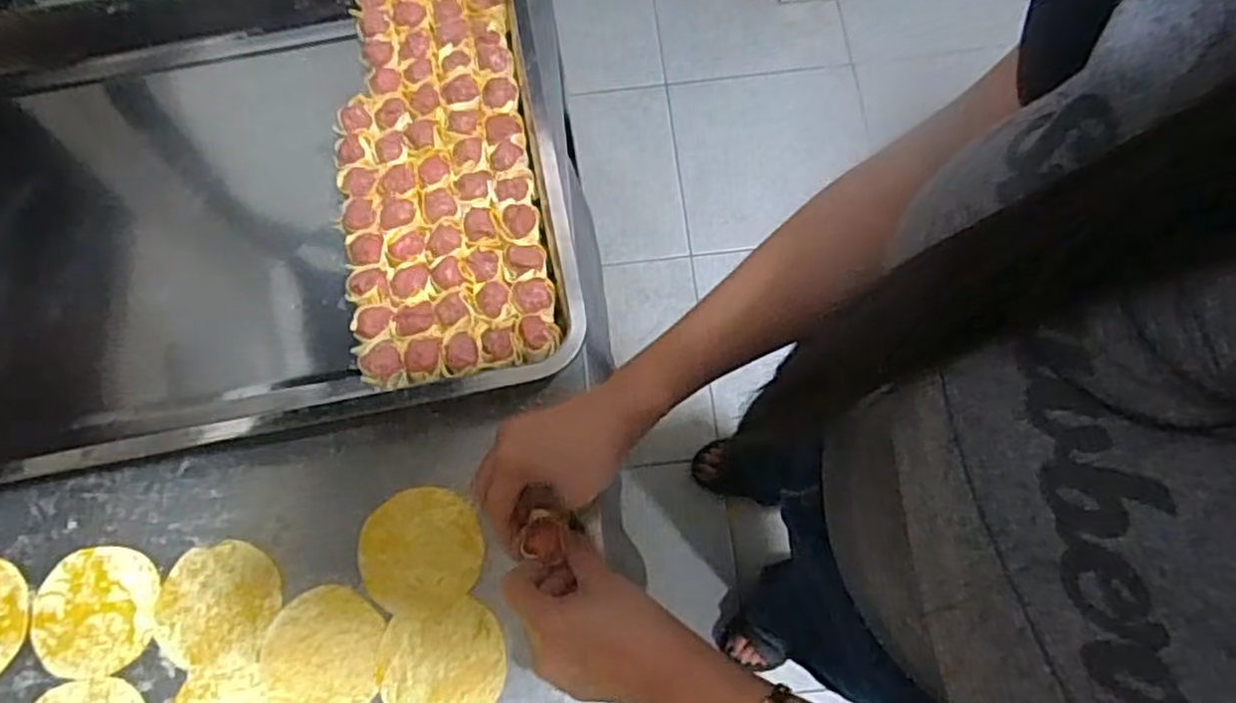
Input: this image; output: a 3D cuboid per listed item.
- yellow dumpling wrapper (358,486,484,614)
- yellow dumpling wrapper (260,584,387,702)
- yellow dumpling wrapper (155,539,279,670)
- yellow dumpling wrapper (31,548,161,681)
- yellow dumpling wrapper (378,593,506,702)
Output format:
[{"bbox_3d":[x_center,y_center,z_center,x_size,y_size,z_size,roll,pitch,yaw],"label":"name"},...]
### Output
[{"bbox_3d":[-0.134,0.134,0.506,0.082,0.004,0.079,-5,71,0],"label":"yellow dumpling wrapper"},{"bbox_3d":[-0.195,0.198,0.487,0.078,0.004,0.081,-1,71,1],"label":"yellow dumpling wrapper"},{"bbox_3d":[-0.270,0.170,0.499,0.082,0.004,0.079,-1,71,1],"label":"yellow dumpling wrapper"},{"bbox_3d":[-0.354,0.175,0.501,0.082,0.004,0.080,-5,71,0],"label":"yellow dumpling wrapper"},{"bbox_3d":[-0.114,0.205,0.482,0.080,0.004,0.073,-16,71,-4],"label":"yellow dumpling wrapper"}]

